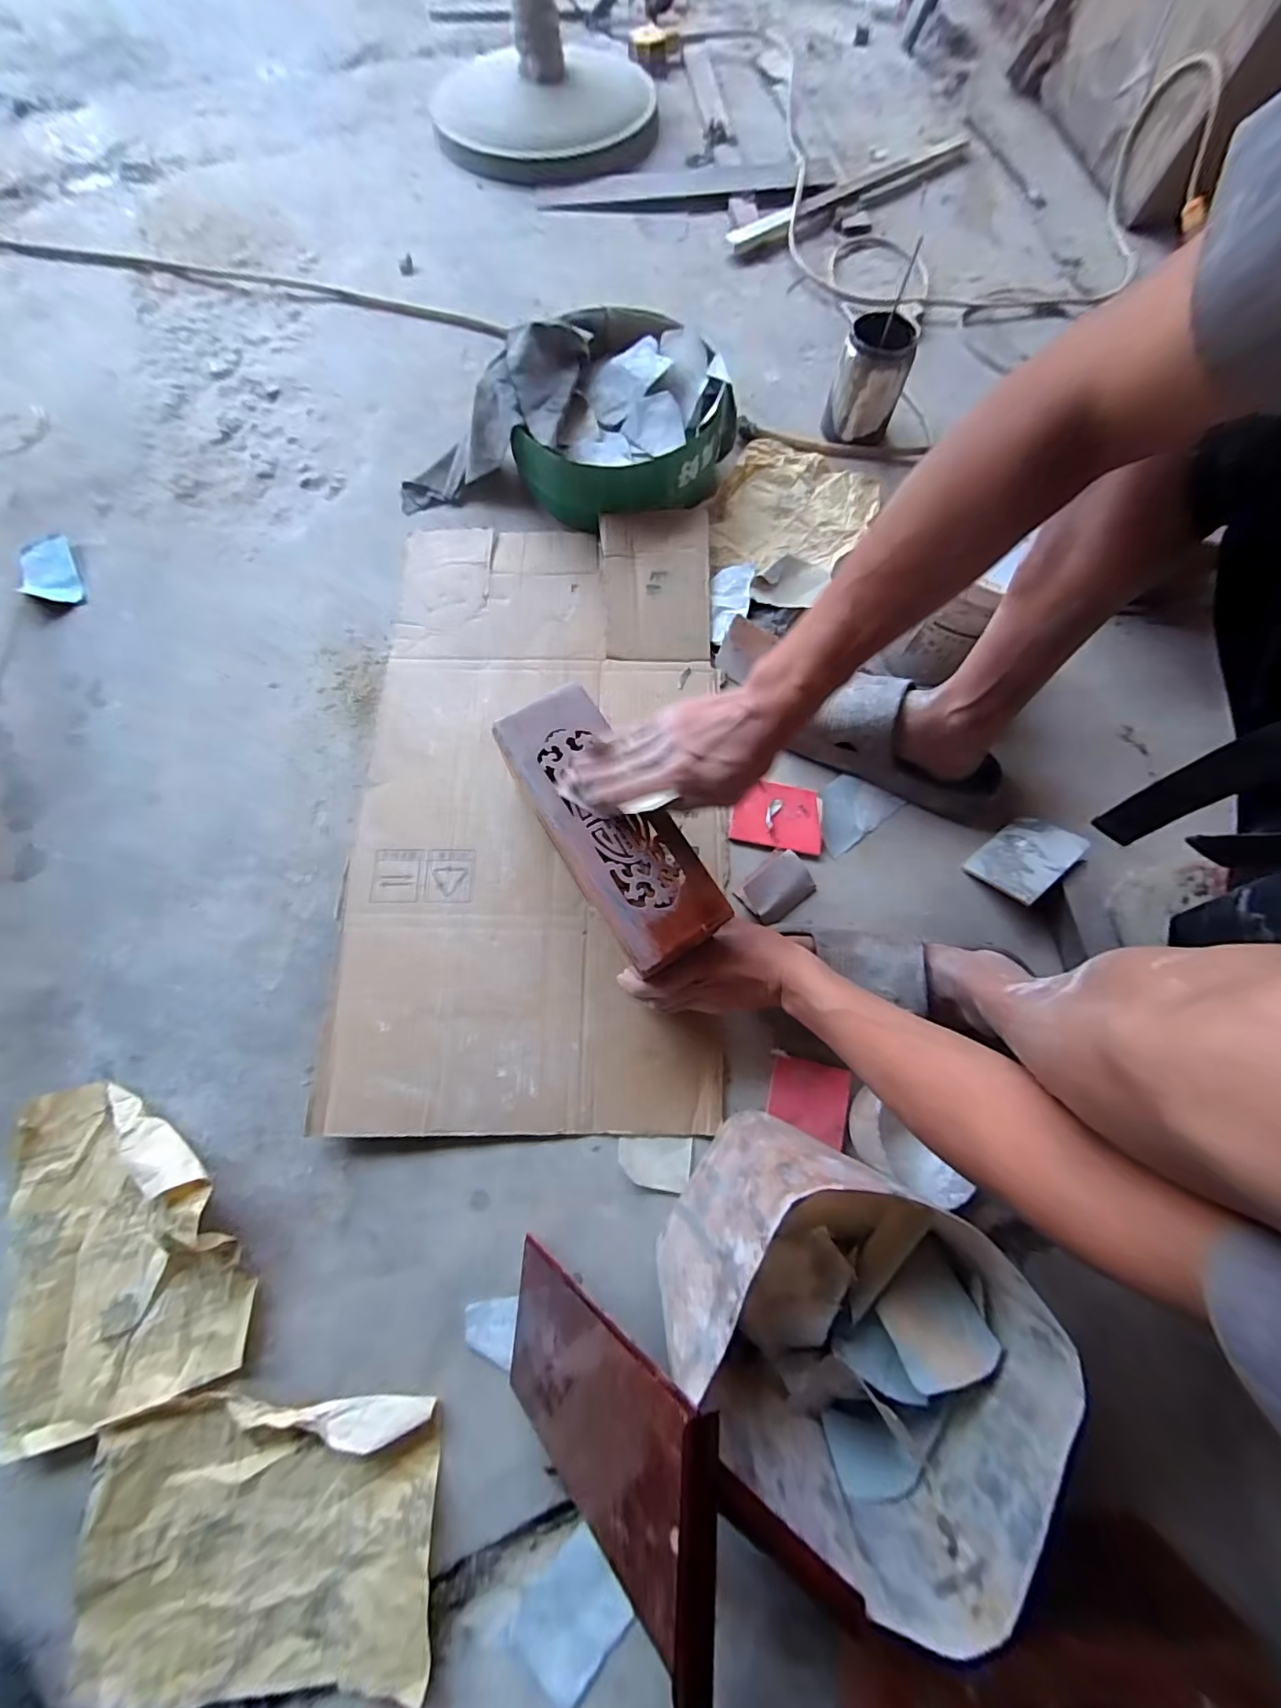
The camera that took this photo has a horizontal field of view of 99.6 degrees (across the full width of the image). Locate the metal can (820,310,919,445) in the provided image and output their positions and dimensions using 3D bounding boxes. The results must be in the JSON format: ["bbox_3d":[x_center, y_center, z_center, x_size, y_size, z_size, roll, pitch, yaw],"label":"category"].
[{"bbox_3d":[0.303,-0.627,0.725,0.088,0.115,0.089,0,76,-2],"label":"metal can"}]

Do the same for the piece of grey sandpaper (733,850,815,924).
[{"bbox_3d":[0.147,0.034,0.580,0.076,0.011,0.057,-40,80,-11],"label":"piece of grey sandpaper"}]

